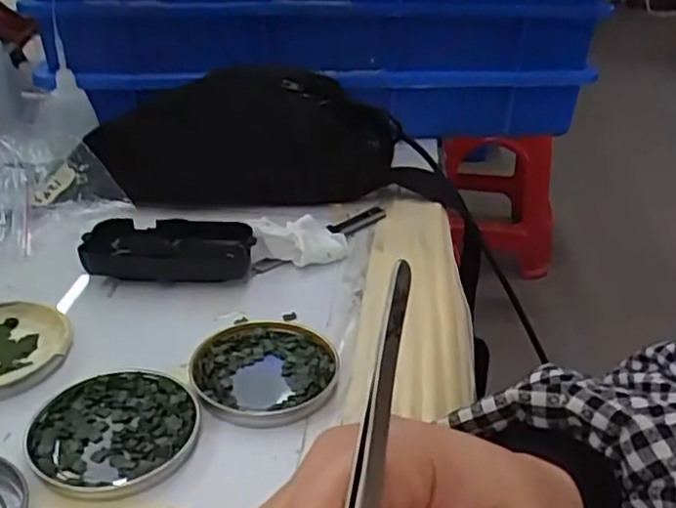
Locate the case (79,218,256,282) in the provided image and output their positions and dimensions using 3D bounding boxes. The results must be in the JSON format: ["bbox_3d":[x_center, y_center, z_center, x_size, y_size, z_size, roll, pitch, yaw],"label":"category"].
[{"bbox_3d":[-0.115,-0.002,0.465,0.110,0.025,0.041,0,30,-4],"label":"case"}]

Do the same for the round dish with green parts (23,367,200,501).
[{"bbox_3d":[-0.108,0.085,0.333,0.078,0.008,0.076,2,30,-1],"label":"round dish with green parts"}]

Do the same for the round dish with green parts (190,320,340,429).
[{"bbox_3d":[-0.040,0.063,0.375,0.077,0.008,0.078,2,30,-1],"label":"round dish with green parts"}]

